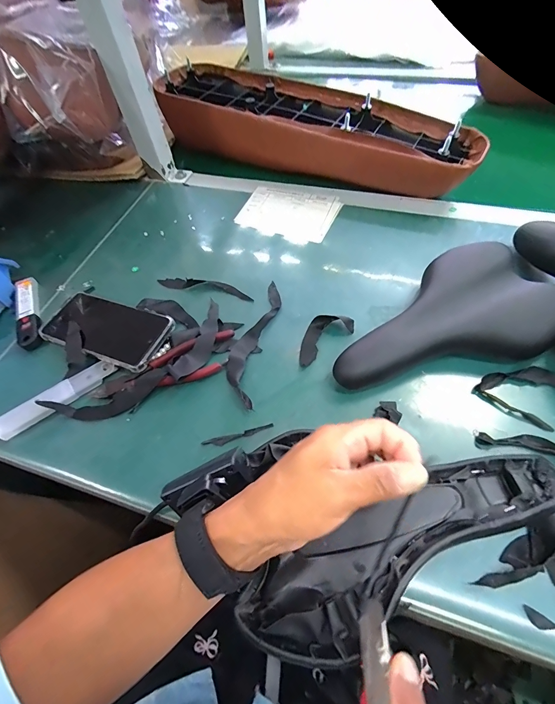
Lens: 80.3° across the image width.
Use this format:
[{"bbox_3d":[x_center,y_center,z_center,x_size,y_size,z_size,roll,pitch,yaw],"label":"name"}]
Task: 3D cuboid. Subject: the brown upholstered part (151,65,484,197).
[{"bbox_3d":[0.060,-0.410,0.596,0.566,0.106,0.165,23,62,18],"label":"brown upholstered part"}]

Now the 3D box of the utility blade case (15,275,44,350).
[{"bbox_3d":[-0.337,-0.056,0.443,0.027,0.011,0.124,-25,59,-11],"label":"utility blade case"}]

